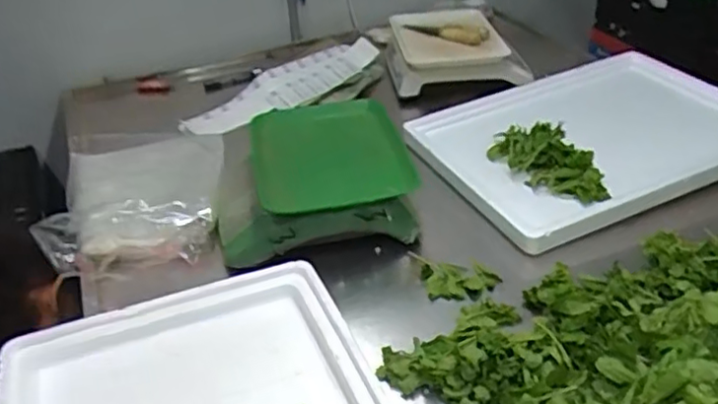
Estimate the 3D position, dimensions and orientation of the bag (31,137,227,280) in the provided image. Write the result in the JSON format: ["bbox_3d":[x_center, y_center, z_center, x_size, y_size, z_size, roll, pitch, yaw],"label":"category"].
[{"bbox_3d":[-0.346,-0.029,1.028,0.249,0.061,0.381,-9,35,-7],"label":"bag"}]

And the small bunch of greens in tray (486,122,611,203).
[{"bbox_3d":[0.303,-0.079,1.057,0.090,0.057,0.232,-21,38,-23],"label":"small bunch of greens in tray"}]

